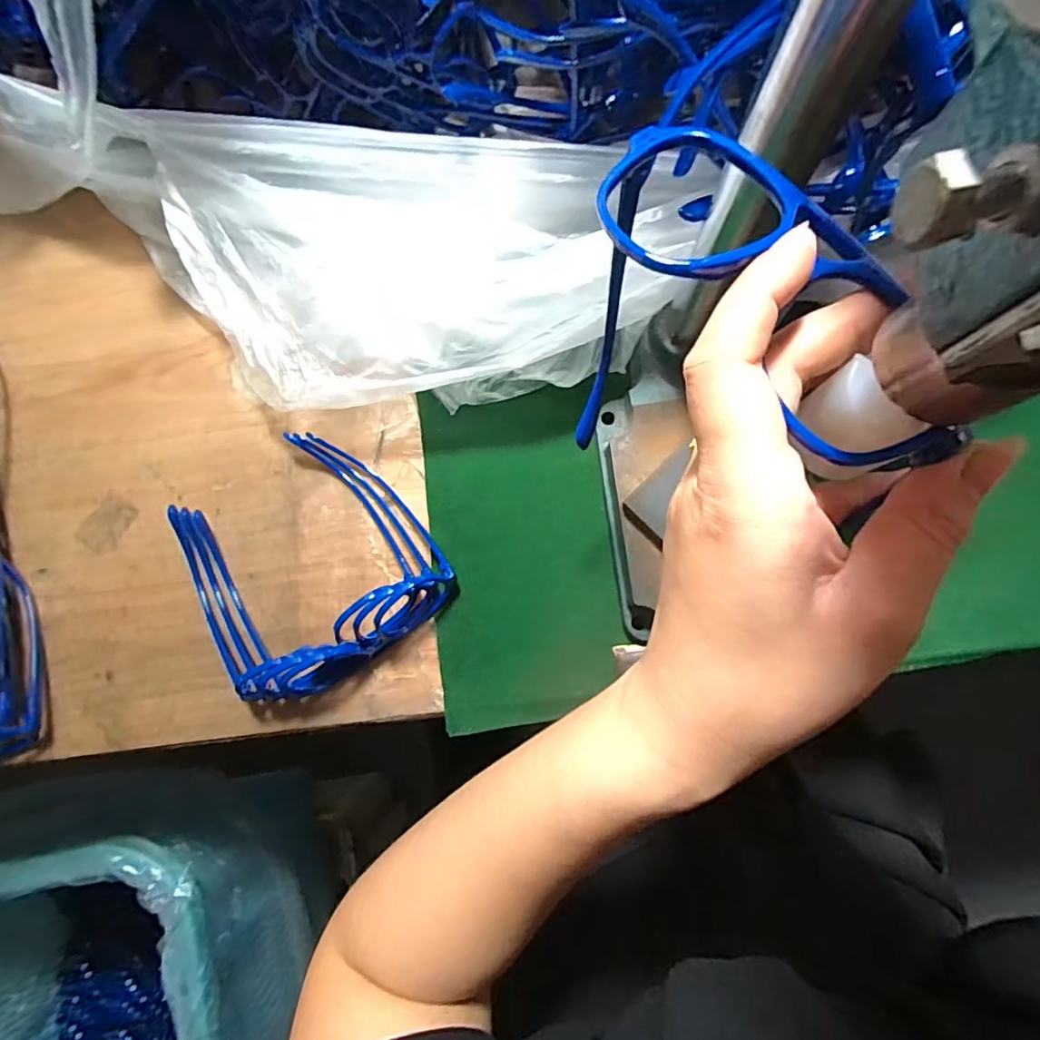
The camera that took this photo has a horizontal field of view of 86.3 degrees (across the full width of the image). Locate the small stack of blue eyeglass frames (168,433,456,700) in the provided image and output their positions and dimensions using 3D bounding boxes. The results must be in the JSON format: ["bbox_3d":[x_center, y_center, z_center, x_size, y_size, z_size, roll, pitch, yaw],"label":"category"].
[{"bbox_3d":[-0.137,0.027,0.341,0.143,0.036,0.145,-37,81,-1],"label":"small stack of blue eyeglass frames"}]

